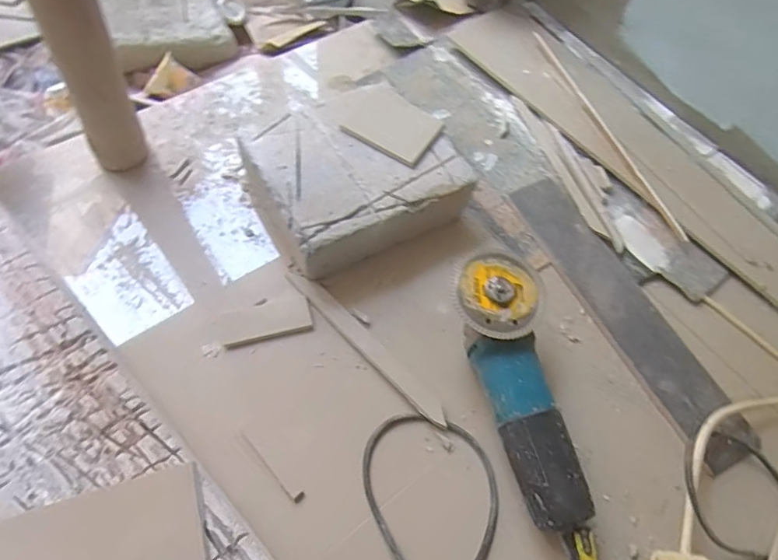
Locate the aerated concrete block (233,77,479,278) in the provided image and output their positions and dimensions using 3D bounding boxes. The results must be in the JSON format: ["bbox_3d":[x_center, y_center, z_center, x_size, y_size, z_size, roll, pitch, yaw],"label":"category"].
[{"bbox_3d":[-0.043,-0.129,0.642,0.231,0.075,0.196,-26,67,-15],"label":"aerated concrete block"}]

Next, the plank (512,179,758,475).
[{"bbox_3d":[0.284,0.031,0.621,0.081,0.011,0.391,-24,66,-14],"label":"plank"}]

